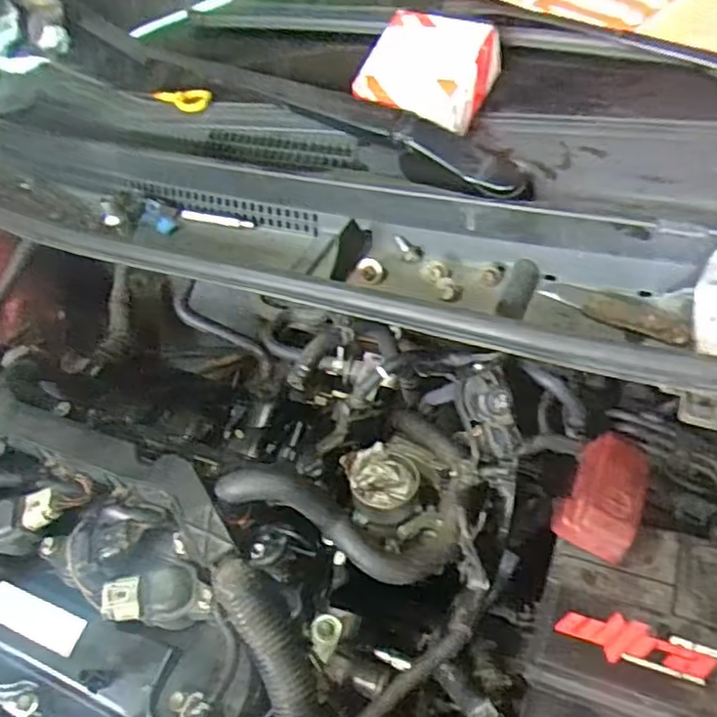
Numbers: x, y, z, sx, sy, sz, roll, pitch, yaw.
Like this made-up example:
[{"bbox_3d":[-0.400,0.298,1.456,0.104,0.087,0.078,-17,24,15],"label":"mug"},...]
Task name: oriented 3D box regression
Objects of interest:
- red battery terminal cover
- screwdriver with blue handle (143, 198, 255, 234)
[{"bbox_3d":[0.154,0.085,0.429,0.048,0.029,0.073,14,45,22],"label":"red battery terminal cover"},{"bbox_3d":[-0.142,-0.124,0.601,0.107,0.015,0.029,4,42,13],"label":"screwdriver with blue handle"}]

